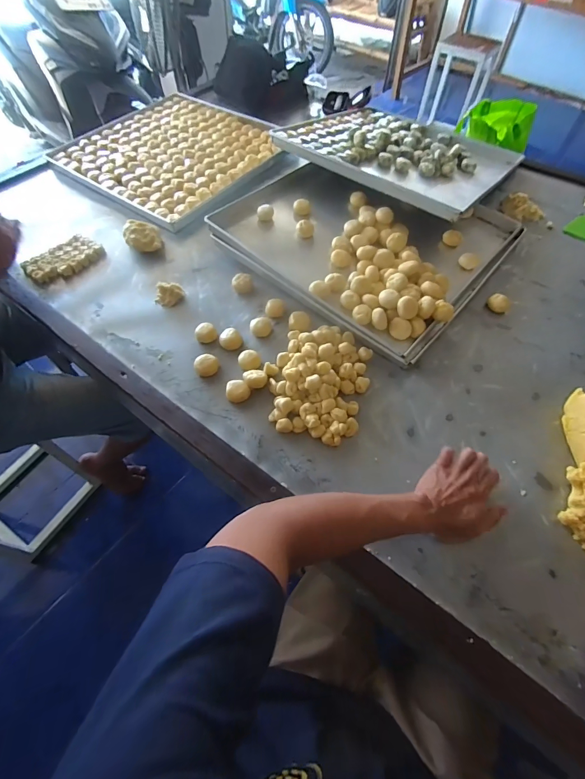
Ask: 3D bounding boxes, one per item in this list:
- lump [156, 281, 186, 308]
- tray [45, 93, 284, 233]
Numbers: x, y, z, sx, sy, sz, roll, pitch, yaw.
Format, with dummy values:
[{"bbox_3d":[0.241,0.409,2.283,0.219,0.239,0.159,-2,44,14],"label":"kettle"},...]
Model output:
[{"bbox_3d":[-0.247,-0.190,0.728,0.054,0.033,0.041,-4,60,-2],"label":"lump"},{"bbox_3d":[-0.318,-0.666,1.006,0.500,0.023,0.510,32,65,17],"label":"tray"}]

